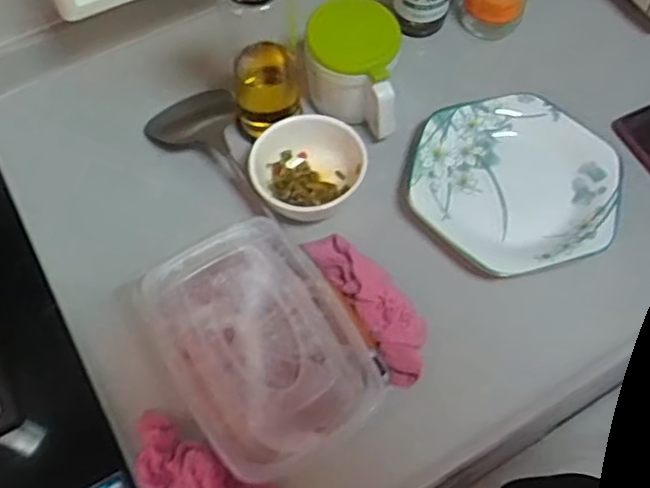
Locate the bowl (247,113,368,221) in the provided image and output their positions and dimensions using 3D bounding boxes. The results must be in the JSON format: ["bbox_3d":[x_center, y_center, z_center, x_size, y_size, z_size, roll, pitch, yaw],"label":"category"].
[{"bbox_3d":[-0.017,-0.065,0.685,0.111,0.058,0.111,0,61,1],"label":"bowl"}]

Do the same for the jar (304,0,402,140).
[{"bbox_3d":[0.028,-0.182,0.723,0.094,0.096,0.106,5,62,3],"label":"jar"}]

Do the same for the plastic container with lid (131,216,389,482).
[{"bbox_3d":[-0.057,0.078,0.592,0.160,0.048,0.213,-33,66,-16],"label":"plastic container with lid"}]

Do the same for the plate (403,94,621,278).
[{"bbox_3d":[0.190,-0.061,0.698,0.203,0.032,0.197,0,61,1],"label":"plate"}]

